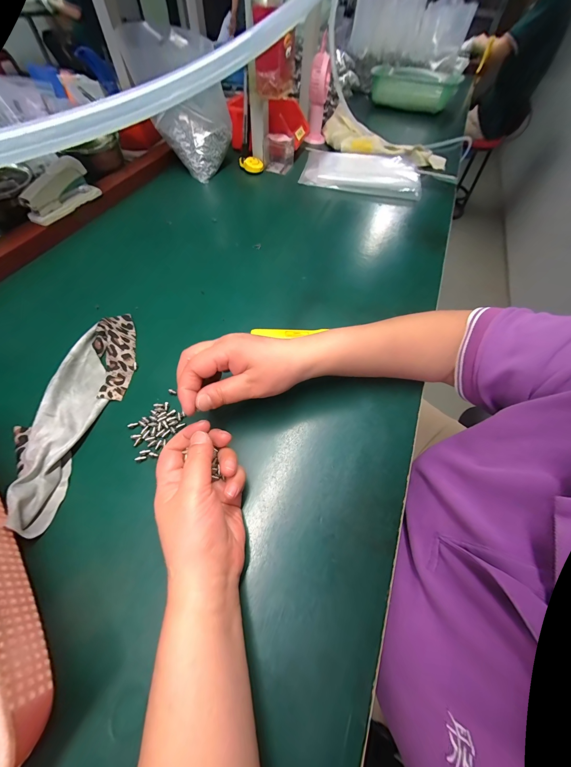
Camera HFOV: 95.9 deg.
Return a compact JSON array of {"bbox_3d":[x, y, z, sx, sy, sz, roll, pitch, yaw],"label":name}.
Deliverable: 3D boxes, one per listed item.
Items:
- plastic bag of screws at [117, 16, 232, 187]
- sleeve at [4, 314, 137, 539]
[{"bbox_3d":[-0.206,-0.535,0.503,0.177,0.184,0.080,1,59,-3],"label":"plastic bag of screws"},{"bbox_3d":[-0.226,0.015,0.276,0.072,0.020,0.241,7,59,1],"label":"sleeve"}]

